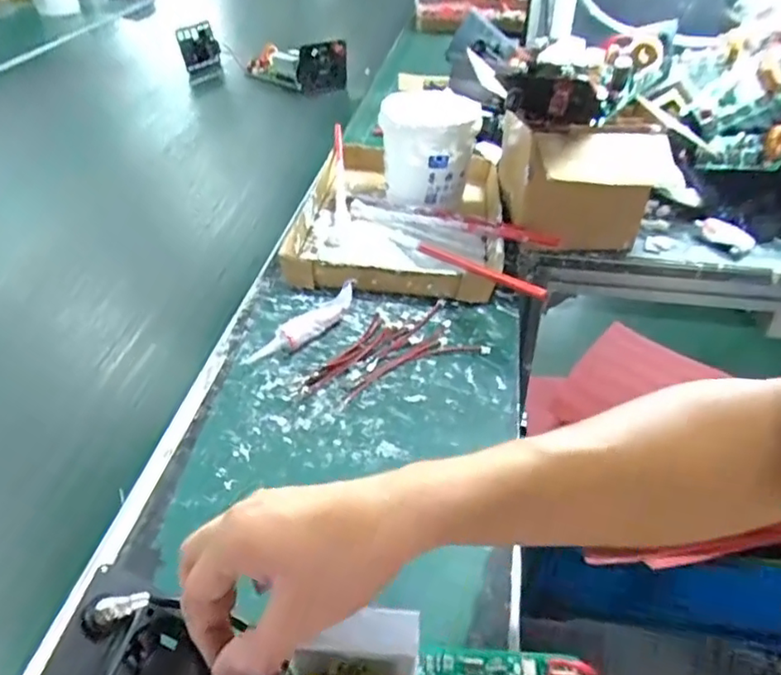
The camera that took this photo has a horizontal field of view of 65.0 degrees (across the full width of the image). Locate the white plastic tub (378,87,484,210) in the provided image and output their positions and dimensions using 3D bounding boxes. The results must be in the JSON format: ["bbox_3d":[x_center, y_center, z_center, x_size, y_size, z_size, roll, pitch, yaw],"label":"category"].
[{"bbox_3d":[0.048,-0.234,0.786,0.119,0.124,0.117,0,39,0],"label":"white plastic tub"}]

